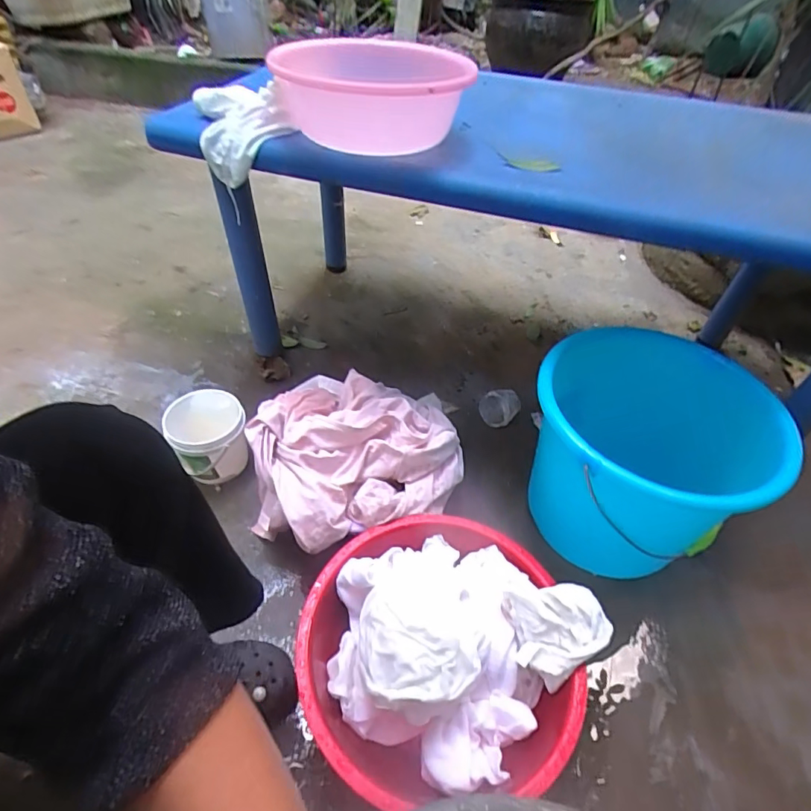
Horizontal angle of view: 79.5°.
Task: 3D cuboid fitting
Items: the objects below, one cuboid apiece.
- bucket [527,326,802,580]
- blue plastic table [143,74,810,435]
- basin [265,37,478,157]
[{"bbox_3d":[0.359,0.078,0.766,0.341,0.272,0.323,1,46,-1],"label":"bucket"},{"bbox_3d":[0.217,-0.303,0.917,1.094,0.425,0.553,9,47,6],"label":"blue plastic table"},{"bbox_3d":[-0.047,-0.434,0.692,0.264,0.114,0.341,5,46,2],"label":"basin"}]

